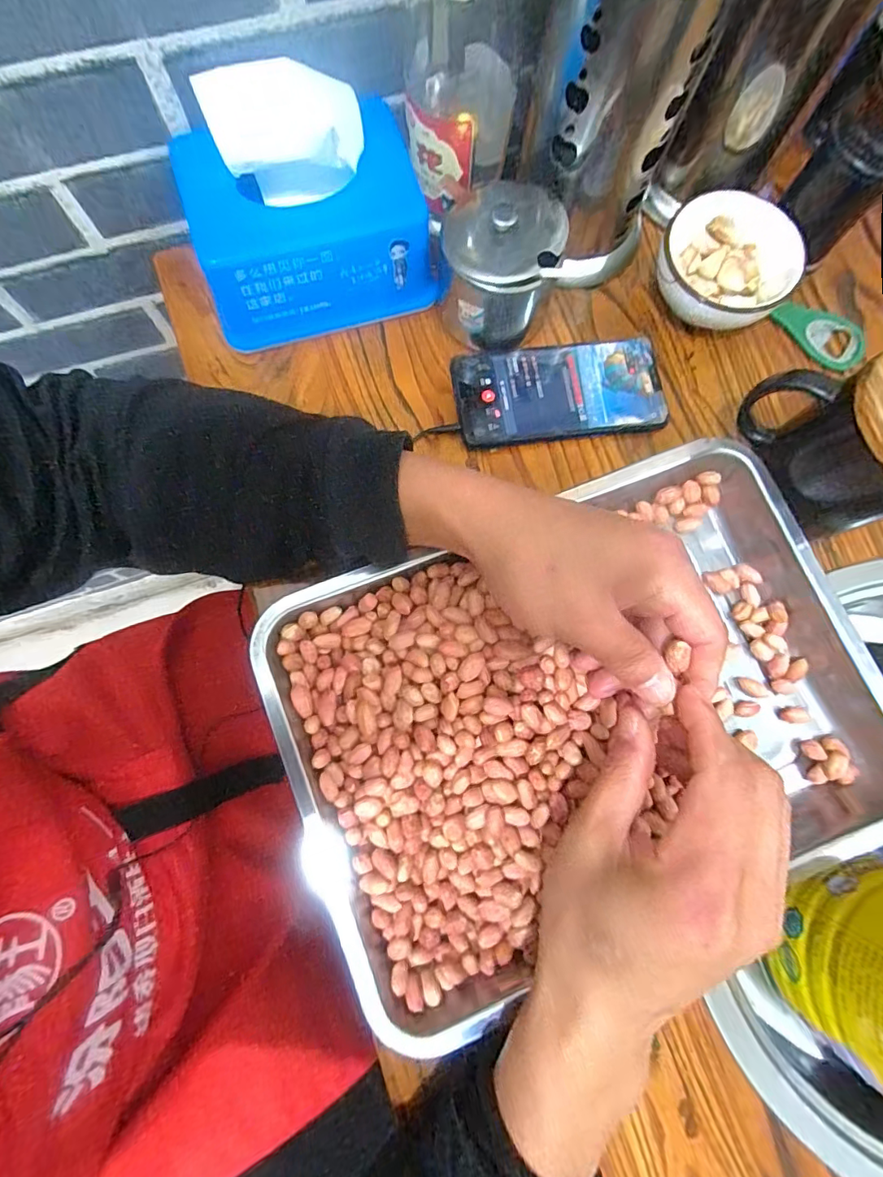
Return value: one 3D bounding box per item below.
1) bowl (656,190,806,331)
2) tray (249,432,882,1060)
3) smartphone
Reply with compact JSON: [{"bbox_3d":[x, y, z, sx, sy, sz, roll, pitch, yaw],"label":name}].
[{"bbox_3d":[0.211,-0.243,0.371,0.095,0.051,0.099,0,79,-1],"label":"bowl"},{"bbox_3d":[0.090,0.071,0.305,0.367,0.047,0.254,-21,81,-5],"label":"tray"},{"bbox_3d":[0.087,-0.144,0.362,0.152,0.016,0.074,-9,80,-3],"label":"smartphone"}]

